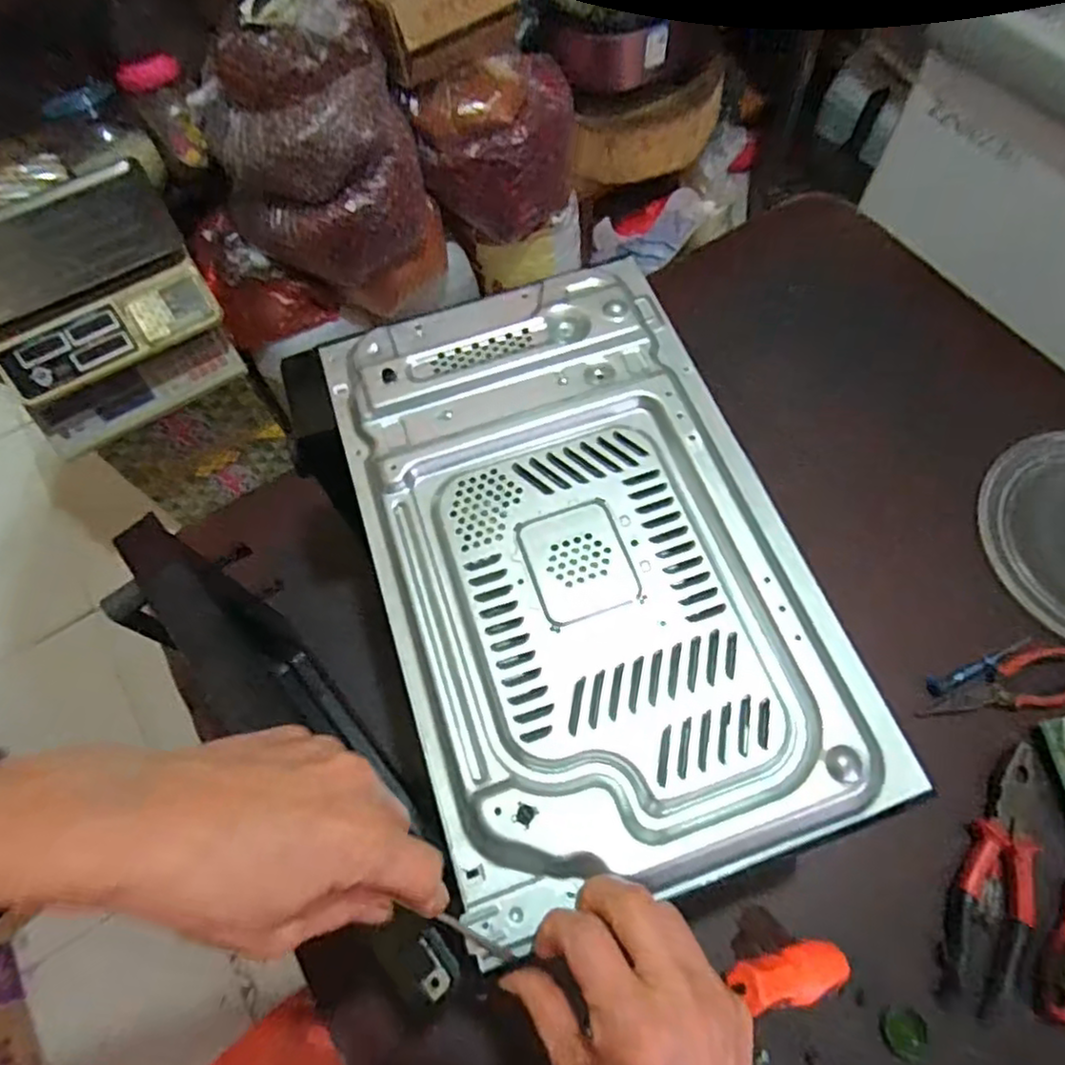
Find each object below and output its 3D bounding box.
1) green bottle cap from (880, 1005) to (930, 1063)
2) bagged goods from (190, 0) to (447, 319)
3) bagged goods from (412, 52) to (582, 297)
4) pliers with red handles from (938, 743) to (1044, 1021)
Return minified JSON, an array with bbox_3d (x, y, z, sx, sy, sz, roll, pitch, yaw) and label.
[{"bbox_3d":[0.275,0.370,0.510,0.035,0.012,0.033,-1,65,2],"label":"green bottle cap"},{"bbox_3d":[-0.358,-0.633,1.173,0.317,0.383,0.333,-22,66,-8],"label":"bagged goods"},{"bbox_3d":[-0.031,-0.666,1.277,0.317,0.302,0.203,-37,69,-14],"label":"bagged goods"},{"bbox_3d":[0.365,0.265,0.539,0.052,0.015,0.194,21,68,11],"label":"pliers with red handles"}]

